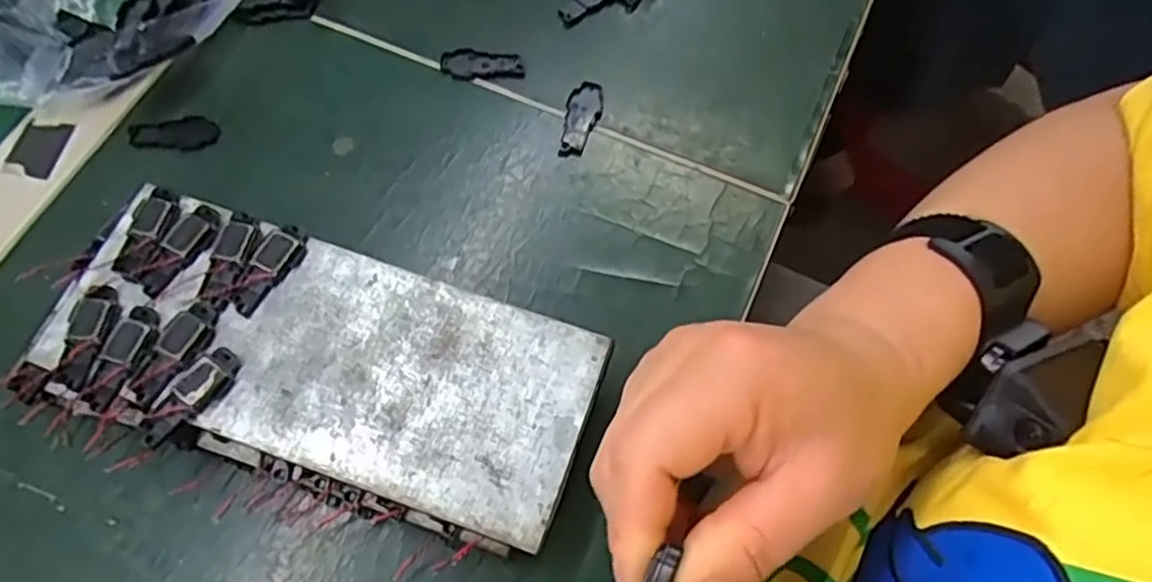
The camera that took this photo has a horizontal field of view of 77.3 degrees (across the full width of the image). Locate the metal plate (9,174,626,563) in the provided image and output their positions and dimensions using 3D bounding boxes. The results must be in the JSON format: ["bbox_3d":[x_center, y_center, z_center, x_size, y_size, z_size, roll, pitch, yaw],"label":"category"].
[{"bbox_3d":[-0.091,0.021,0.261,0.194,0.004,0.078,19,67,7],"label":"metal plate"}]

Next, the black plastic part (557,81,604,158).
[{"bbox_3d":[0.003,-0.080,0.334,0.016,0.004,0.040,9,67,3],"label":"black plastic part"}]

